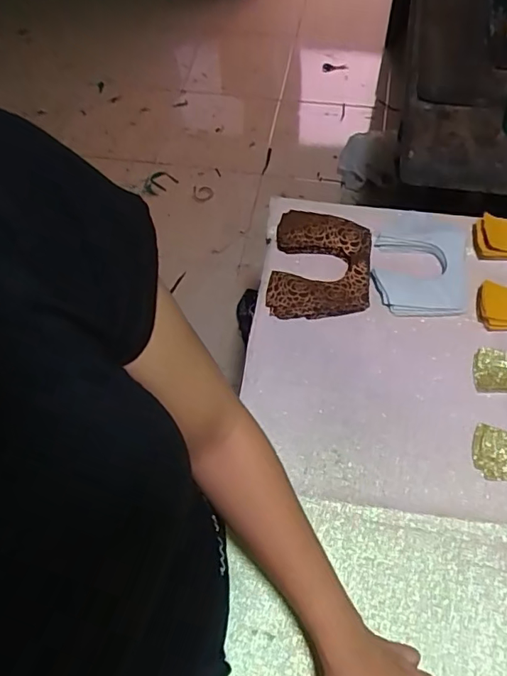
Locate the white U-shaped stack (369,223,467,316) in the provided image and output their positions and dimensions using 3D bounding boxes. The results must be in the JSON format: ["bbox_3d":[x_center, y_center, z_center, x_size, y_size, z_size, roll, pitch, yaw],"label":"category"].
[{"bbox_3d":[0.224,-0.098,0.694,0.116,0.028,0.144,6,61,6],"label":"white U-shaped stack"}]

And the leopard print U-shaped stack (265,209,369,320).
[{"bbox_3d":[0.092,-0.101,0.708,0.131,0.035,0.159,4,61,5],"label":"leopard print U-shaped stack"}]

